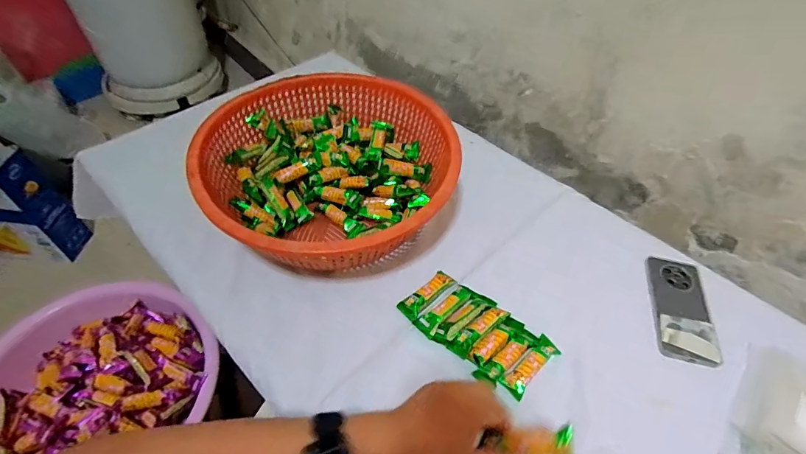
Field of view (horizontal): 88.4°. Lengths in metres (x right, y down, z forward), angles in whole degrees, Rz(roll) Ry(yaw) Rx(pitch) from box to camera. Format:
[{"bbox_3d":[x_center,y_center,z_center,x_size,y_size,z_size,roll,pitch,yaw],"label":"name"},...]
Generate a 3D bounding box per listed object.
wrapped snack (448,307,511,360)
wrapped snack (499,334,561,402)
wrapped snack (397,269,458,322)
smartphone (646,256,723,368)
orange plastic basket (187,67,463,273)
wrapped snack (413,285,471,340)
[{"bbox_3d":[0.098,0.132,0.530,0.087,0.011,0.026,-33,60,-26],"label":"wrapped snack"},{"bbox_3d":[0.159,0.172,0.512,0.091,0.020,0.029,-35,62,-25],"label":"wrapped snack"},{"bbox_3d":[0.034,0.092,0.566,0.084,0.019,0.031,-34,60,-27],"label":"wrapped snack"},{"bbox_3d":[0.388,0.108,0.574,0.082,0.012,0.161,12,51,7],"label":"smartphone"},{"bbox_3d":[-0.105,-0.088,0.627,0.360,0.133,0.340,2,51,-2],"label":"orange plastic basket"},{"bbox_3d":[0.056,0.110,0.550,0.086,0.011,0.029,-34,60,-27],"label":"wrapped snack"}]

